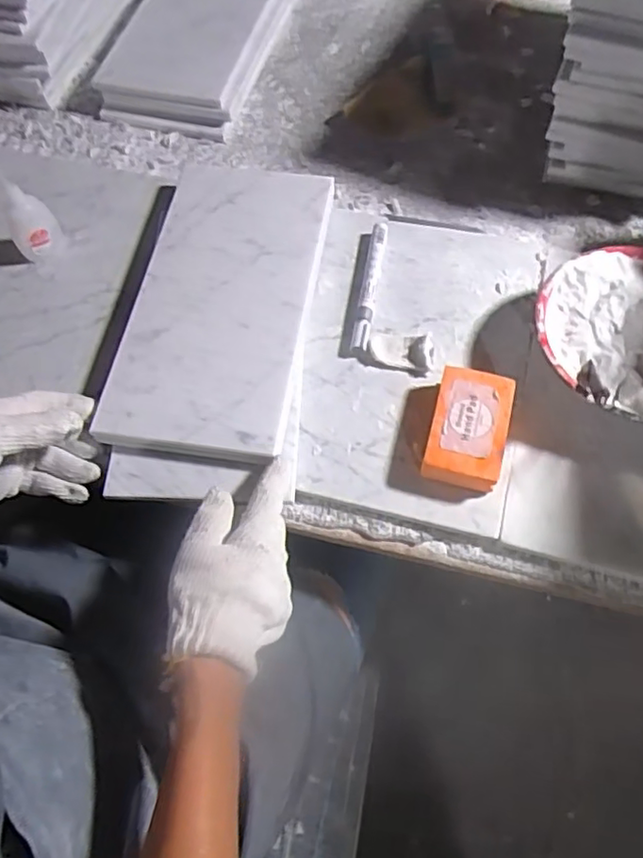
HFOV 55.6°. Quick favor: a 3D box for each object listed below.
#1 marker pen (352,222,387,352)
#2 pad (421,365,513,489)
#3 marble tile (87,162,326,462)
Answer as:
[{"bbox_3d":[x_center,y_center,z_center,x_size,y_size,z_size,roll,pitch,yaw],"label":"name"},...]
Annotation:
[{"bbox_3d":[0.046,-0.133,0.566,0.014,0.016,0.141,8,65,7],"label":"marker pen"},{"bbox_3d":[0.118,-0.002,0.490,0.058,0.035,0.090,13,65,10],"label":"pad"},{"bbox_3d":[-0.090,-0.128,0.558,0.158,0.017,0.316,7,63,5],"label":"marble tile"}]

